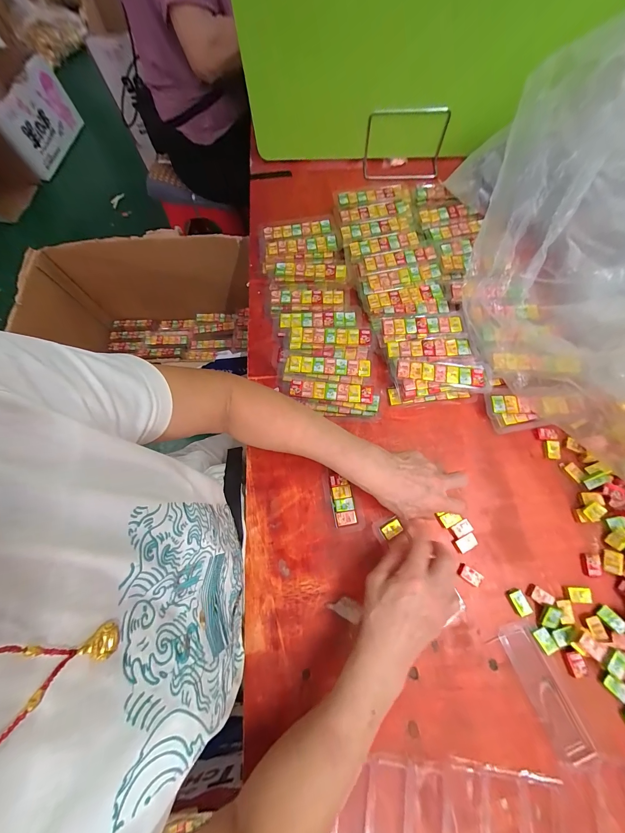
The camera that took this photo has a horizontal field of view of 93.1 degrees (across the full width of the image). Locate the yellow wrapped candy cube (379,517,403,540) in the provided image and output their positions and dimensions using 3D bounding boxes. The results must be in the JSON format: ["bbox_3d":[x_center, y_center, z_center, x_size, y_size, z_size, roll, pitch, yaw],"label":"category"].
[{"bbox_3d":[0.104,0.149,0.392,0.029,0.006,0.021,-33,73,-9],"label":"yellow wrapped candy cube"}]

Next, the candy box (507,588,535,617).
[{"bbox_3d":[0.253,0.227,0.361,0.017,0.005,0.029,-21,71,-5],"label":"candy box"}]

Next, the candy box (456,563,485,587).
[{"bbox_3d":[0.199,0.200,0.373,0.030,0.009,0.018,30,75,12],"label":"candy box"}]

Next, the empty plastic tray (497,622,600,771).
[{"bbox_3d":[0.261,0.308,0.335,0.038,0.012,0.129,-19,71,-4],"label":"empty plastic tray"}]

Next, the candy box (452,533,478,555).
[{"bbox_3d":[0.200,0.165,0.386,0.028,0.010,0.018,-27,72,-7],"label":"candy box"}]

